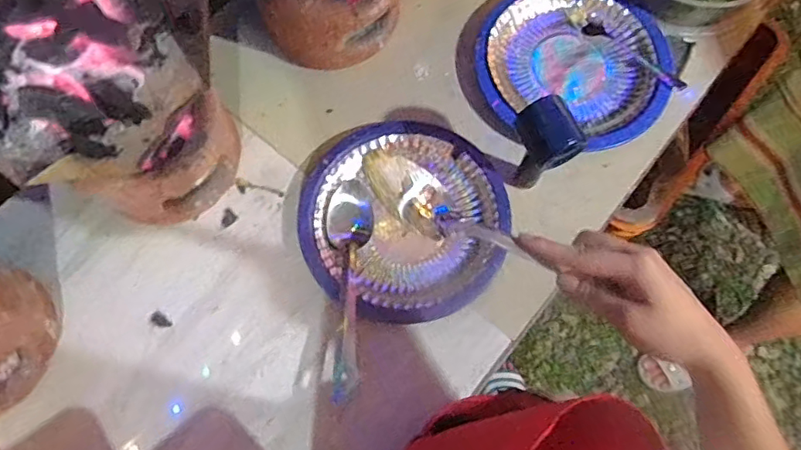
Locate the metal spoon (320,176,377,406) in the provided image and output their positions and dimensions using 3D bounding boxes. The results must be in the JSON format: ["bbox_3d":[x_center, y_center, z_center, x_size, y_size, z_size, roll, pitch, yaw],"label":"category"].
[{"bbox_3d":[-0.058,0.068,0.655,0.059,0.043,0.261,-4,73,-2],"label":"metal spoon"}]

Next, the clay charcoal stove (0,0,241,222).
[{"bbox_3d":[-0.316,-0.138,0.597,0.251,0.277,0.236,0,73,-1],"label":"clay charcoal stove"}]

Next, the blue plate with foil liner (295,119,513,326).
[{"bbox_3d":[0.002,-0.015,0.691,0.248,0.031,0.263,0,73,-1],"label":"blue plate with foil liner"}]

